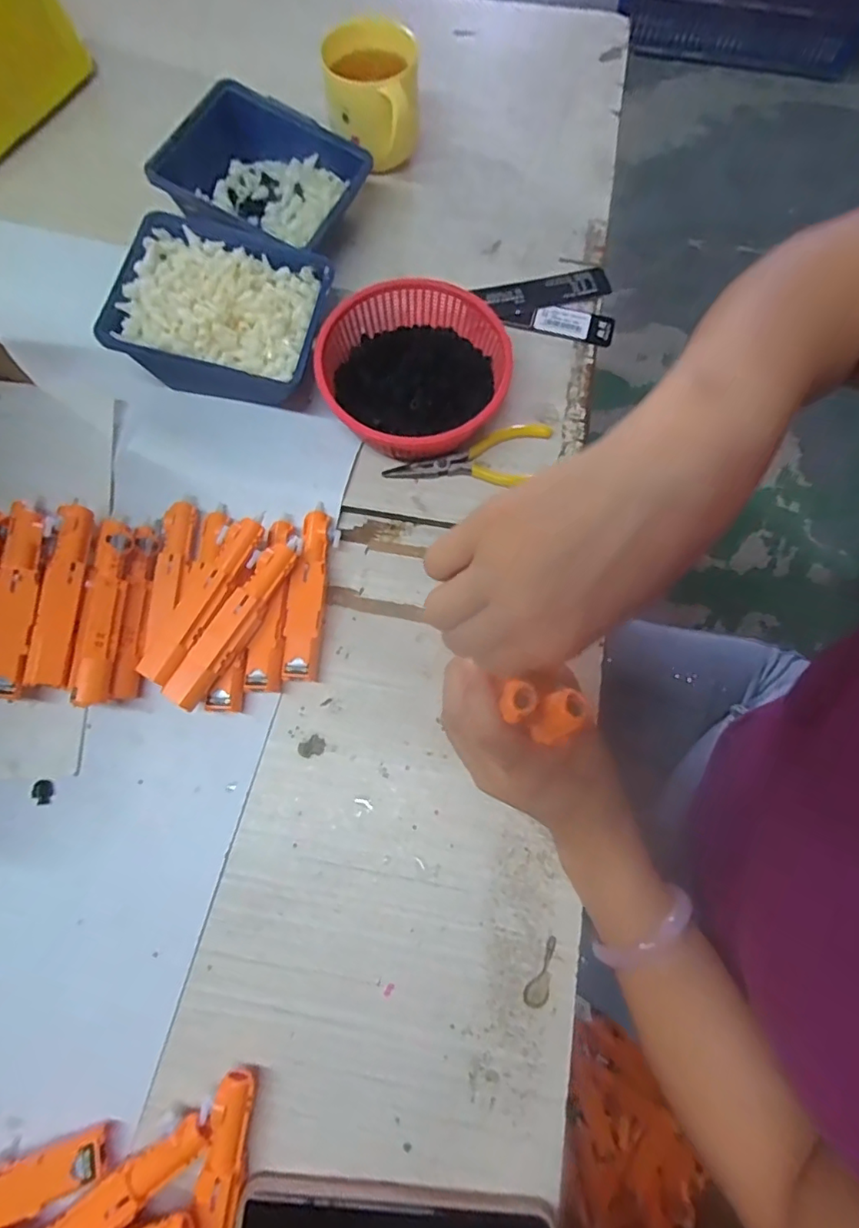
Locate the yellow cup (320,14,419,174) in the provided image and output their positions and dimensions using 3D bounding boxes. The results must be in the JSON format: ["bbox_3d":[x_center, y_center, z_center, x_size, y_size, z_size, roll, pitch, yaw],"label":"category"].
[{"bbox_3d":[-0.046,-0.430,0.464,0.074,0.078,0.080,0,74,0],"label":"yellow cup"}]

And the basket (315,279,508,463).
[{"bbox_3d":[-0.012,-0.174,0.405,0.130,0.048,0.134,0,74,0],"label":"basket"}]

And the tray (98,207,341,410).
[{"bbox_3d":[-0.146,-0.217,0.406,0.133,0.066,0.124,10,74,3],"label":"tray"}]

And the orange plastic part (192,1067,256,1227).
[{"bbox_3d":[-0.109,0.304,0.282,0.020,0.022,0.113,7,74,2],"label":"orange plastic part"}]

